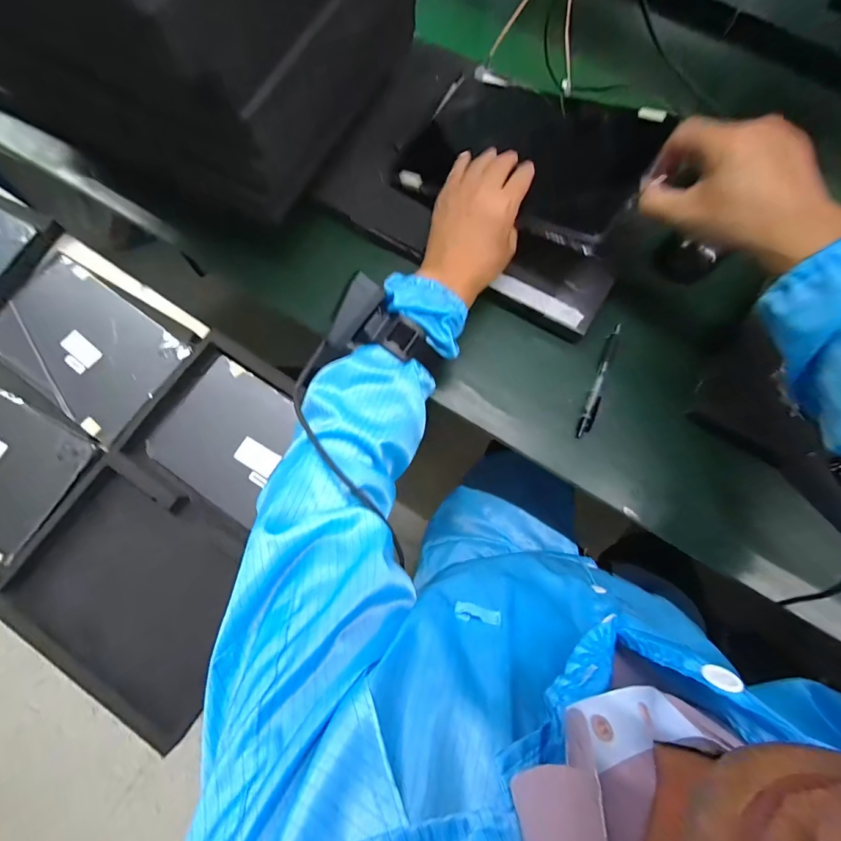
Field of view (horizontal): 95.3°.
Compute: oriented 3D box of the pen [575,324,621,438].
[{"bbox_3d":[0.206,-0.047,0.441,0.014,0.014,0.139,22,78,3],"label":"pen"}]

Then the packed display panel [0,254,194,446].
[{"bbox_3d":[-0.485,-0.111,0.545,0.268,0.011,0.169,36,79,6],"label":"packed display panel"}]

